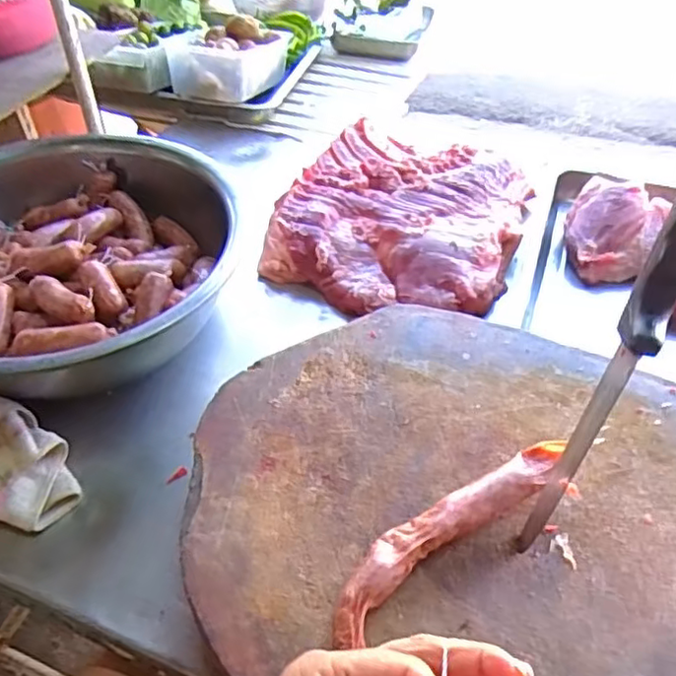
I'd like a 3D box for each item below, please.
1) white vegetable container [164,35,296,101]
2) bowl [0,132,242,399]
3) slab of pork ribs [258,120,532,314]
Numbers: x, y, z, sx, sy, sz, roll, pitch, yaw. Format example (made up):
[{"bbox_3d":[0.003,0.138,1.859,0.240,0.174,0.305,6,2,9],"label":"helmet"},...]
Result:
[{"bbox_3d":[-0.176,-0.491,1.098,0.131,0.082,0.237,18,50,15],"label":"white vegetable container"},{"bbox_3d":[-0.299,-0.093,0.676,0.387,0.111,0.359,0,47,0],"label":"bowl"},{"bbox_3d":[0.082,-0.156,0.820,0.292,0.056,0.303,17,49,14],"label":"slab of pork ribs"}]

